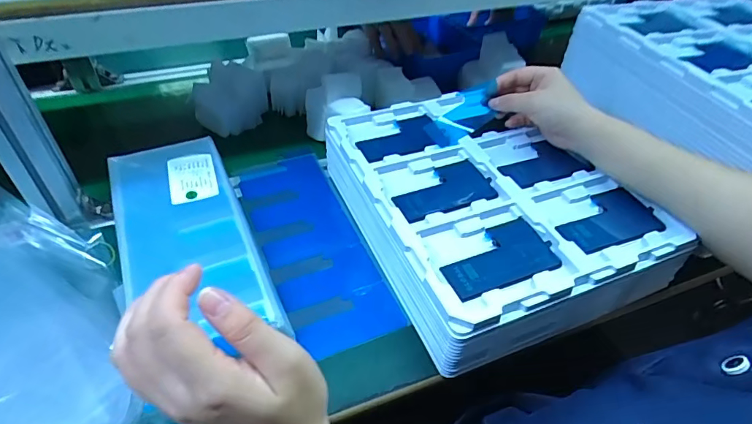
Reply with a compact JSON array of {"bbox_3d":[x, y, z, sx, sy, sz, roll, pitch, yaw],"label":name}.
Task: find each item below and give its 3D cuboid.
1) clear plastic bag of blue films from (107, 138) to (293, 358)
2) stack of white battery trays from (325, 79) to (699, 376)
[{"bbox_3d":[-0.200,0.025,0.484,0.129,0.049,0.296,-18,46,-20],"label":"clear plastic bag of blue films"},{"bbox_3d":[0.118,-0.016,0.510,0.262,0.082,0.312,-16,45,-18],"label":"stack of white battery trays"}]

